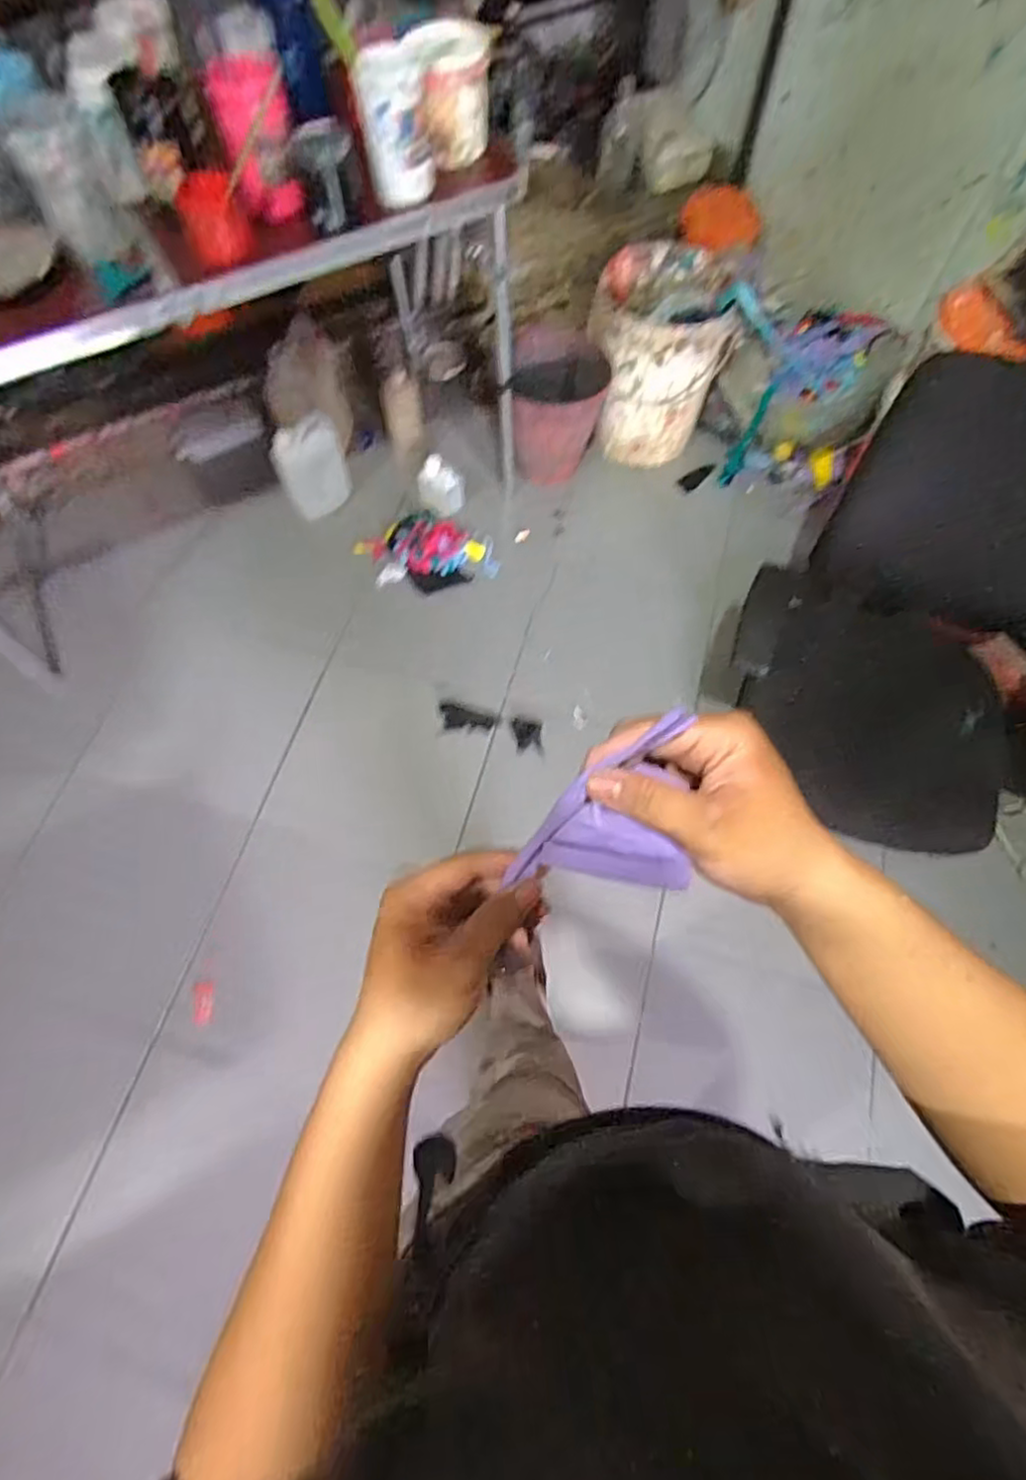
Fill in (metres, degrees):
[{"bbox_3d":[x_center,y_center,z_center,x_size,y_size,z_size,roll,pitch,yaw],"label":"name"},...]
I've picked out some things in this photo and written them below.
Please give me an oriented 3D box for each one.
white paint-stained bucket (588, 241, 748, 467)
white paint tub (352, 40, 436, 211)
[{"bbox_3d":[0.334,-0.901,1.586,0.301,0.331,0.327,0,65,0],"label":"white paint-stained bucket"},{"bbox_3d":[-0.163,-0.863,0.939,0.094,0.164,0.091,-5,65,-3],"label":"white paint tub"}]

